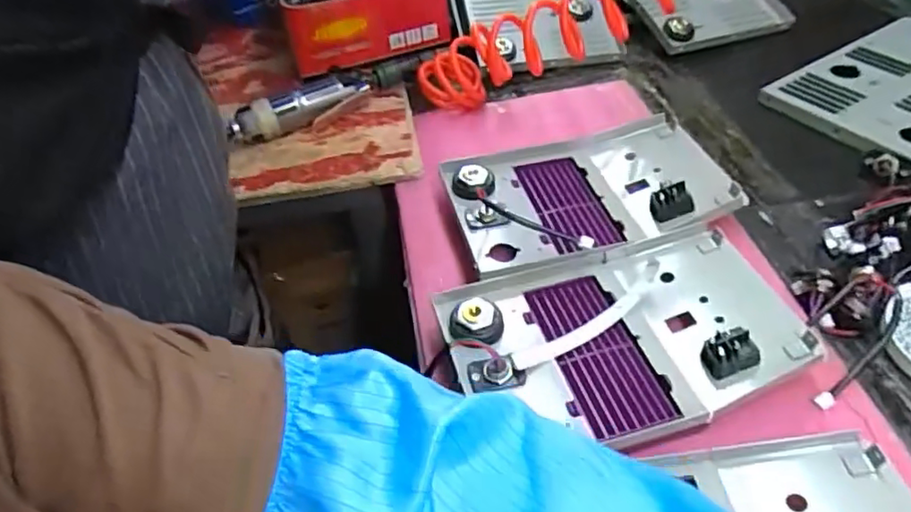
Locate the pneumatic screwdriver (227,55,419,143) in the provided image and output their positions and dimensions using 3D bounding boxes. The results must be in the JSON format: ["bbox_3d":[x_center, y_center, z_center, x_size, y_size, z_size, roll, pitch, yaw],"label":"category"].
[{"bbox_3d":[-0.140,-0.176,0.676,0.215,0.041,0.028,-30,49,-22],"label":"pneumatic screwdriver"}]

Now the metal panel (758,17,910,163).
[{"bbox_3d":[0.479,-0.181,0.636,0.275,0.018,0.179,-28,48,-20],"label":"metal panel"}]

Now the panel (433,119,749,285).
[{"bbox_3d":[0.113,-0.054,0.536,0.229,0.041,0.160,-14,45,-7],"label":"panel"}]

